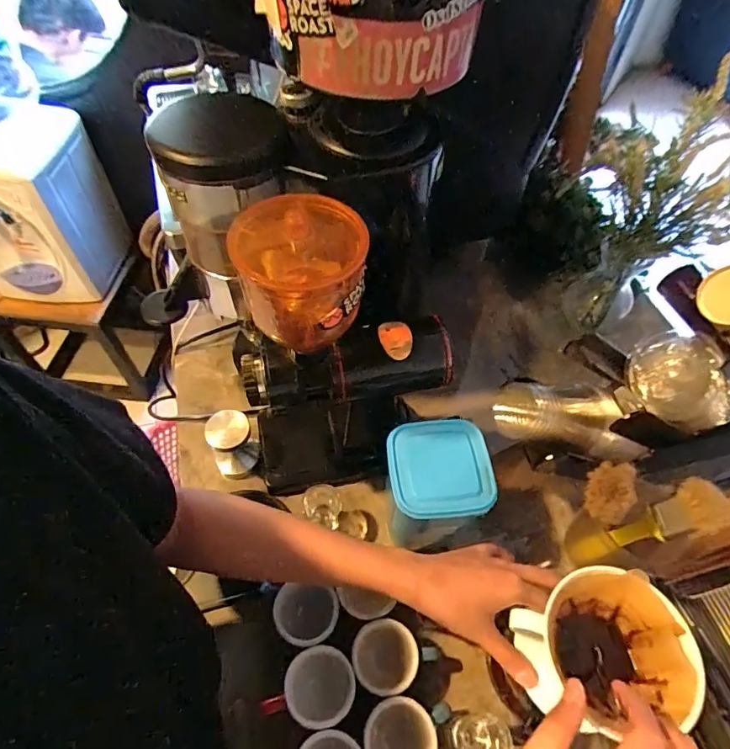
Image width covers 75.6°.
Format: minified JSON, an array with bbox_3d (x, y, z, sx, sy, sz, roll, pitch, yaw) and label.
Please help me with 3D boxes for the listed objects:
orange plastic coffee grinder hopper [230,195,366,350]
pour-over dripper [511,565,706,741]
[{"bbox_3d":[-0.054,-0.086,0.401,0.101,0.099,0.119,-22,59,-17],"label":"orange plastic coffee grinder hopper"},{"bbox_3d":[0.192,0.228,0.389,0.102,0.096,0.112,1,55,-2],"label":"pour-over dripper"}]

